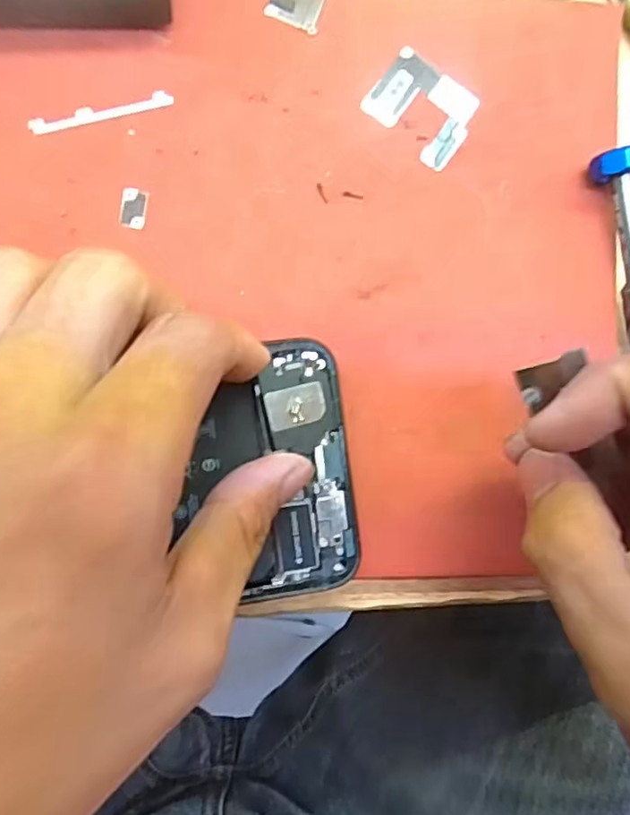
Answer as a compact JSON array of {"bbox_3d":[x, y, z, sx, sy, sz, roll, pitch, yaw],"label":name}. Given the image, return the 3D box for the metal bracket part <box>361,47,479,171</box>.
[{"bbox_3d":[0.036,-0.099,0.198,0.033,0.004,0.027,37,83,-5],"label":"metal bracket part"}]

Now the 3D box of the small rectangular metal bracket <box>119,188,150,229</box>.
[{"bbox_3d":[-0.055,-0.061,0.185,0.008,0.004,0.012,9,86,-8],"label":"small rectangular metal bracket"}]

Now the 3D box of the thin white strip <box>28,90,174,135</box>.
[{"bbox_3d":[-0.064,-0.090,0.184,0.043,0.004,0.005,-18,92,-8],"label":"thin white strip"}]

